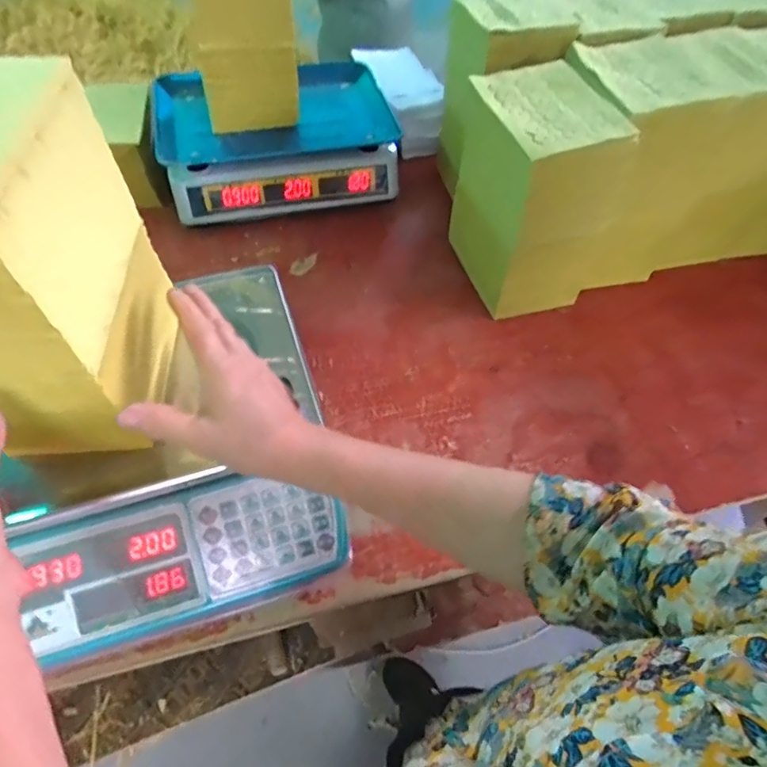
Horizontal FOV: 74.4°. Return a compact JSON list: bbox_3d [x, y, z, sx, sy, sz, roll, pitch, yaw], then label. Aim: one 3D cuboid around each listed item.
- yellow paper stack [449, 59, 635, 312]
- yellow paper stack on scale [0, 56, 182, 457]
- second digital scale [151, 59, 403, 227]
[{"bbox_3d":[0.173,-0.232,0.625,0.130,0.233,0.184,-14,59,-12],"label":"yellow paper stack"},{"bbox_3d":[-0.252,-0.074,0.361,0.123,0.219,0.164,-2,57,-4],"label":"yellow paper stack on scale"},{"bbox_3d":[-0.161,-0.366,0.774,0.330,0.111,0.243,-11,59,-10],"label":"second digital scale"}]

